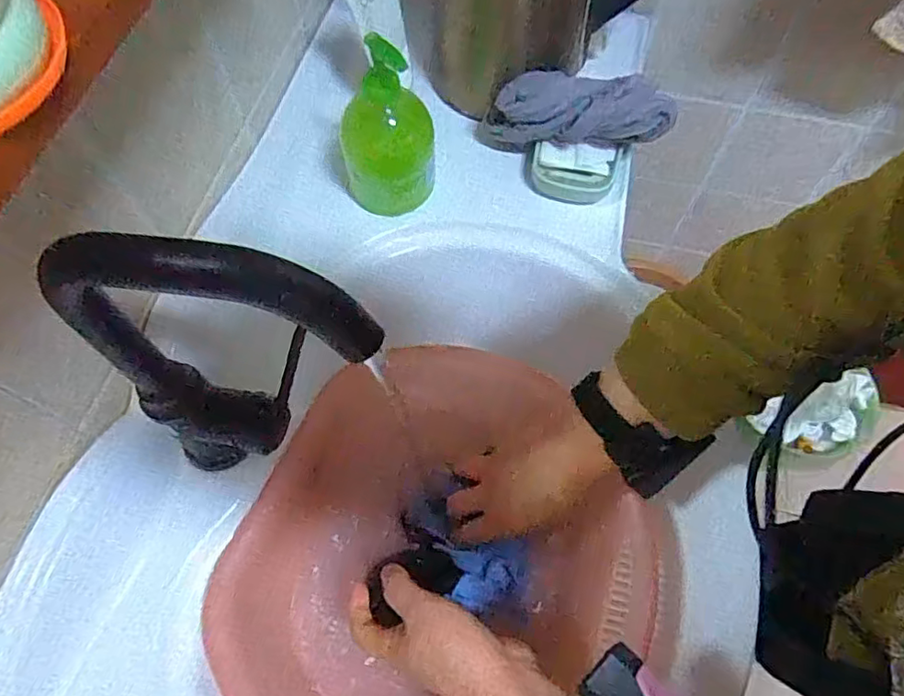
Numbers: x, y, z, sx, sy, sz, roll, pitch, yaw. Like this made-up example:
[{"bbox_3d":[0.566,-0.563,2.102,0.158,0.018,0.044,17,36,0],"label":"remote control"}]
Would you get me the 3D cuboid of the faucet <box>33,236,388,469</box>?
[{"bbox_3d":[-0.116,0.015,0.333,0.157,0.228,0.042,3,63,0],"label":"faucet"}]

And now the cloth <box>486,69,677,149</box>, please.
[{"bbox_3d":[0.118,-0.225,0.546,0.168,0.050,0.062,12,64,4],"label":"cloth"}]

